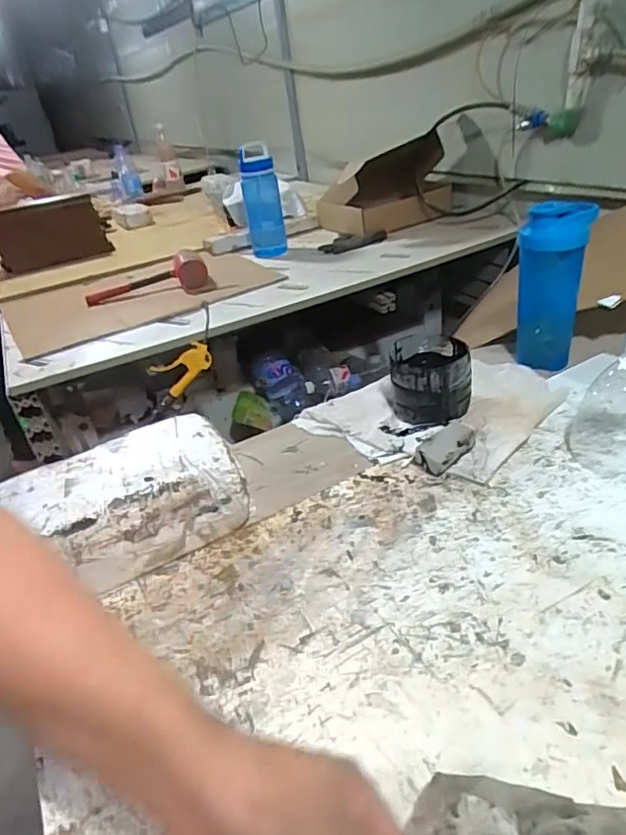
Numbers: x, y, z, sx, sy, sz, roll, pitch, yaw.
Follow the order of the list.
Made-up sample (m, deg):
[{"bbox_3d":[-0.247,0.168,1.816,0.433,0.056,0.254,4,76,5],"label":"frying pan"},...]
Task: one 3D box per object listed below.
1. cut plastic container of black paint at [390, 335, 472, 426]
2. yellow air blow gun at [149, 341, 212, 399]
[{"bbox_3d":[0.155,-0.059,0.735,0.099,0.090,0.107,-2,33,9],"label":"cut plastic container of black paint"},{"bbox_3d":[-0.295,-0.105,1.234,0.141,0.114,0.047,0,33,13],"label":"yellow air blow gun"}]

